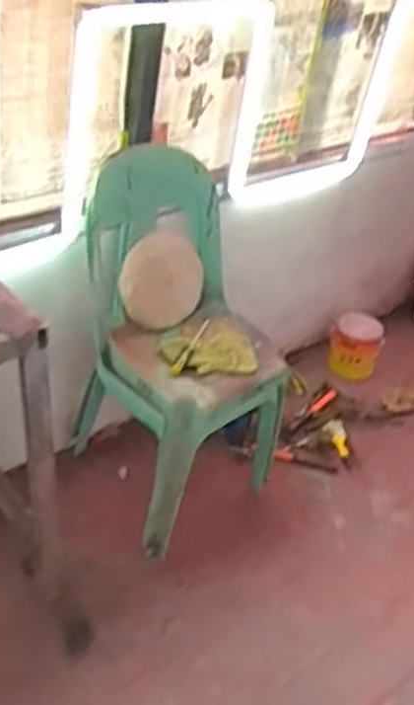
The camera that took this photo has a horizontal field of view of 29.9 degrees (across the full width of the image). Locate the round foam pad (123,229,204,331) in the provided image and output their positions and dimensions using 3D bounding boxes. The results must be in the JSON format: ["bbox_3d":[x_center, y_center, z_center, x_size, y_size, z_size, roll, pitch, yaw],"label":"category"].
[{"bbox_3d":[-0.104,-0.164,1.835,0.207,0.226,0.028,-39,37,-11],"label":"round foam pad"}]

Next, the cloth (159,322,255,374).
[{"bbox_3d":[0.001,-0.010,1.796,0.201,0.021,0.189,-7,41,-23],"label":"cloth"}]

